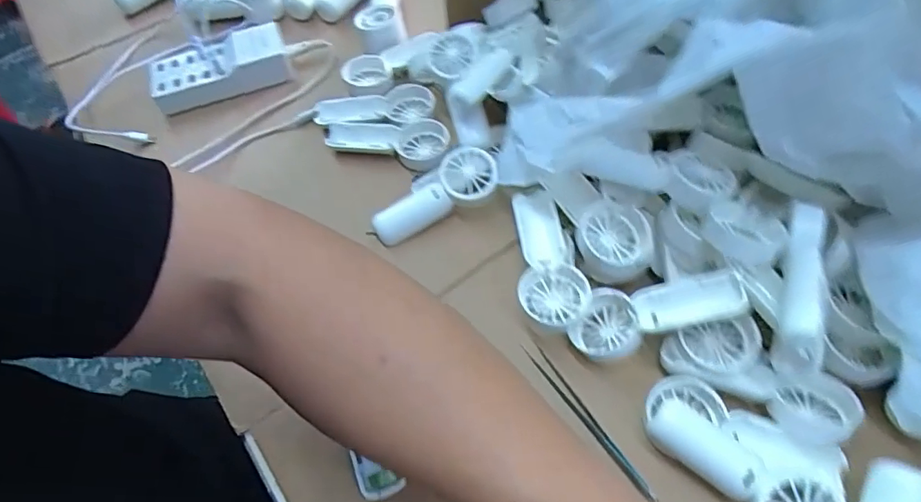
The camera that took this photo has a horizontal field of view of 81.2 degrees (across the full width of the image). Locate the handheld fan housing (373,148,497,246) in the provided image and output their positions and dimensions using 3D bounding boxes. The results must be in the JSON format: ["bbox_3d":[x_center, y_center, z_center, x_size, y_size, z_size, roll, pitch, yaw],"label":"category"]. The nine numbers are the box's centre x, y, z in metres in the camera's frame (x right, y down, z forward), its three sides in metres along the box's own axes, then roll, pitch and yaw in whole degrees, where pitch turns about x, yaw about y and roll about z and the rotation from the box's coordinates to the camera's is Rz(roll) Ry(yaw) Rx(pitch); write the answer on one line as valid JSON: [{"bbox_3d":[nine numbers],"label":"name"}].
[{"bbox_3d":[-0.019,-0.042,0.438,0.110,0.023,0.044,-34,59,5],"label":"handheld fan housing"}]

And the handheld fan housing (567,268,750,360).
[{"bbox_3d":[0.126,0.037,0.352,0.106,0.031,0.045,-21,53,24],"label":"handheld fan housing"}]

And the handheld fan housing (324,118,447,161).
[{"bbox_3d":[-0.067,-0.098,0.486,0.112,0.021,0.040,0,57,5],"label":"handheld fan housing"}]

